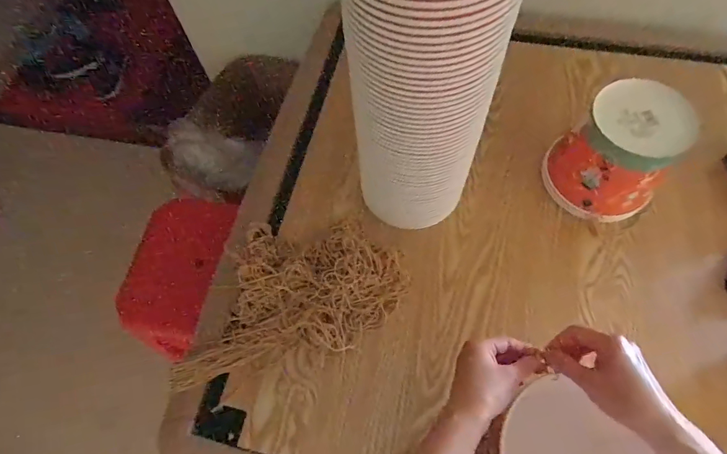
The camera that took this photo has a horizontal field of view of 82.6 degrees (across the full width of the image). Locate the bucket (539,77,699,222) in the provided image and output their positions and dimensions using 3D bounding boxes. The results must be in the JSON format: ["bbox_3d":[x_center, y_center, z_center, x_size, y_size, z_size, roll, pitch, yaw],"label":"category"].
[{"bbox_3d":[0.374,-0.103,0.604,0.147,0.158,0.136,-1,66,2],"label":"bucket"}]

